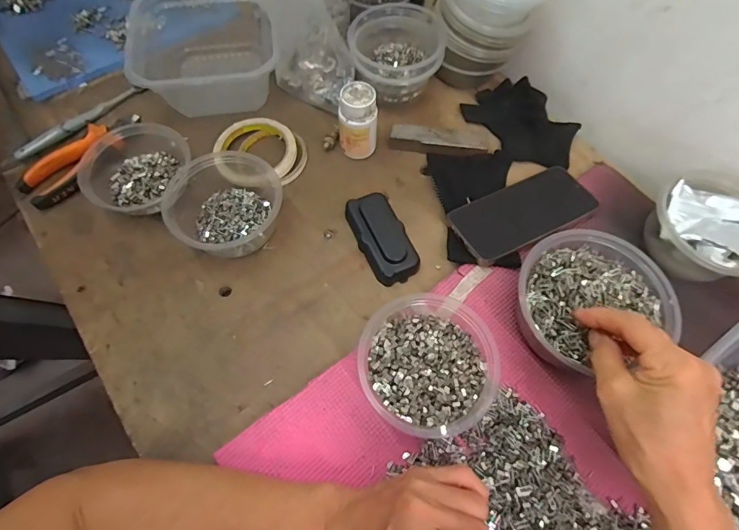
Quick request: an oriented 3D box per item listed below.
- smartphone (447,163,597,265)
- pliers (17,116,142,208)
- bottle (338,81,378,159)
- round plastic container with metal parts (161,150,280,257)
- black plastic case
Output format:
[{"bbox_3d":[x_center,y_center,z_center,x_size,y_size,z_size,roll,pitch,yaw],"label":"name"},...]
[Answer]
[{"bbox_3d":[0.169,-0.058,0.469,0.155,0.016,0.077,-26,69,-9],"label":"smartphone"},{"bbox_3d":[-0.340,-0.133,0.490,0.058,0.025,0.151,36,69,15],"label":"pliers"},{"bbox_3d":[-0.013,-0.167,0.488,0.044,0.082,0.035,1,64,0],"label":"bottle"},{"bbox_3d":[-0.156,-0.069,0.459,0.110,0.051,0.121,0,64,0],"label":"round plastic container with metal parts"},{"bbox_3d":[0.013,-0.032,0.461,0.053,0.021,0.106,-21,66,-11],"label":"black plastic case"}]

